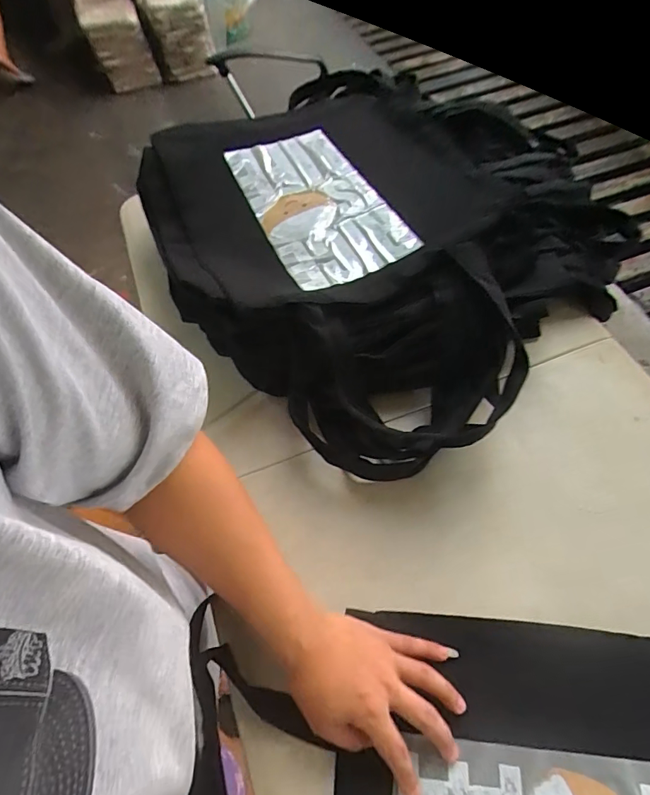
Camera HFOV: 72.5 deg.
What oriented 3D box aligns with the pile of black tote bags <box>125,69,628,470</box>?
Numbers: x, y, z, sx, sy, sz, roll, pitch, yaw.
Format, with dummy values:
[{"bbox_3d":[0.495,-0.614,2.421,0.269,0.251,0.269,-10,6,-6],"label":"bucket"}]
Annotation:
[{"bbox_3d":[0.052,-0.251,0.655,0.539,0.127,0.656,-38,63,-17],"label":"pile of black tote bags"}]

